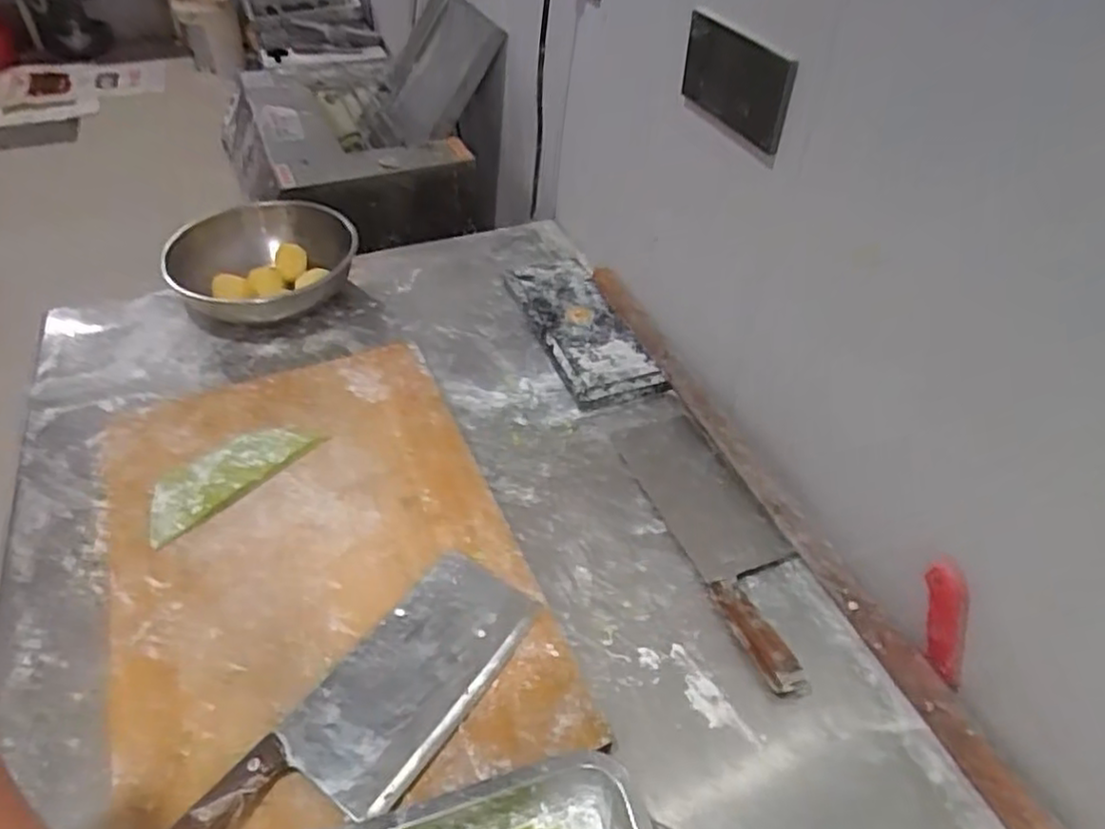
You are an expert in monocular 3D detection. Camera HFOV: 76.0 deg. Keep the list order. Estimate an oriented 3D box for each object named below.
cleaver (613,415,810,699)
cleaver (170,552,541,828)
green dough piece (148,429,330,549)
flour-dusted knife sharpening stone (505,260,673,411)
[{"bbox_3d":[0.178,0.114,0.743,0.105,0.027,0.351,-12,46,-17],"label":"cleaver"},{"bbox_3d":[-0.145,0.243,0.566,0.110,0.025,0.332,26,48,21],"label":"cleaver"},{"bbox_3d":[-0.348,0.062,0.757,0.085,0.020,0.188,32,50,26],"label":"green dough piece"},{"bbox_3d":[0.035,-0.126,0.980,0.118,0.034,0.292,-13,46,-17],"label":"flour-dusted knife sharpening stone"}]

